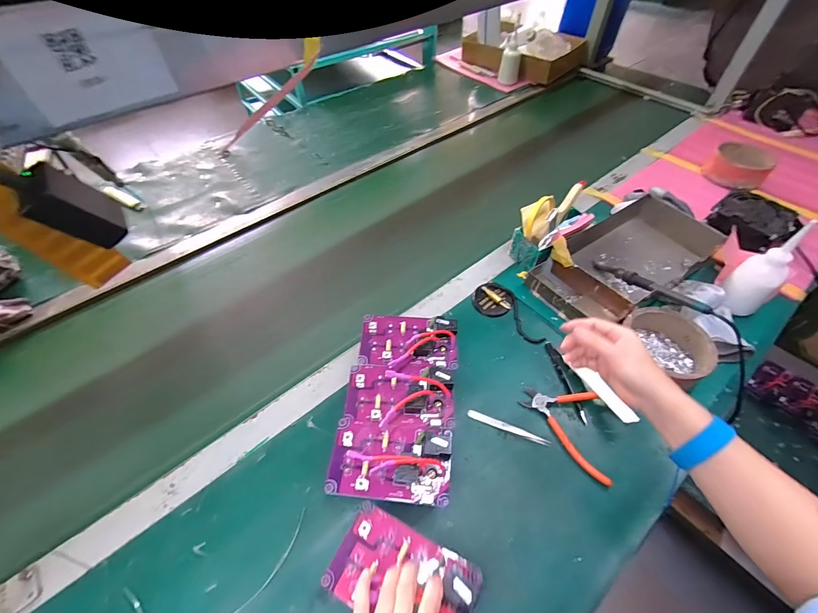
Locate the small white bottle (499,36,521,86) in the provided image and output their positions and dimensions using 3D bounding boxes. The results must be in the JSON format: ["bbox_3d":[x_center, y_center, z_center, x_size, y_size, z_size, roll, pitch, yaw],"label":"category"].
[{"bbox_3d":[0.332,-0.792,1.171,0.063,0.122,0.053,10,53,10],"label":"small white bottle"}]

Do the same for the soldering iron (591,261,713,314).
[{"bbox_3d":[0.386,-0.036,0.588,0.017,0.021,0.204,-19,31,-13],"label":"soldering iron"}]

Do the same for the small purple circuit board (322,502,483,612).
[{"bbox_3d":[-0.006,0.262,0.349,0.138,0.023,0.085,22,55,18],"label":"small purple circuit board"}]

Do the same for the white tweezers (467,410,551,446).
[{"bbox_3d":[0.138,0.170,0.506,0.113,0.006,0.013,18,54,15],"label":"white tweezers"}]

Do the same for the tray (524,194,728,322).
[{"bbox_3d":[0.388,-0.085,0.656,0.333,0.062,0.169,-30,57,-20],"label":"tray"}]

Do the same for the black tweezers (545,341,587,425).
[{"bbox_3d":[0.239,0.111,0.547,0.014,0.010,0.131,-9,52,-6],"label":"black tweezers"}]

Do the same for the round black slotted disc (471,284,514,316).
[{"bbox_3d":[0.149,-0.013,0.642,0.072,0.016,0.060,14,53,13],"label":"round black slotted disc"}]

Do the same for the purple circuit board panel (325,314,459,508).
[{"bbox_3d":[-0.011,0.108,0.463,0.138,0.038,0.247,5,52,6],"label":"purple circuit board panel"}]

